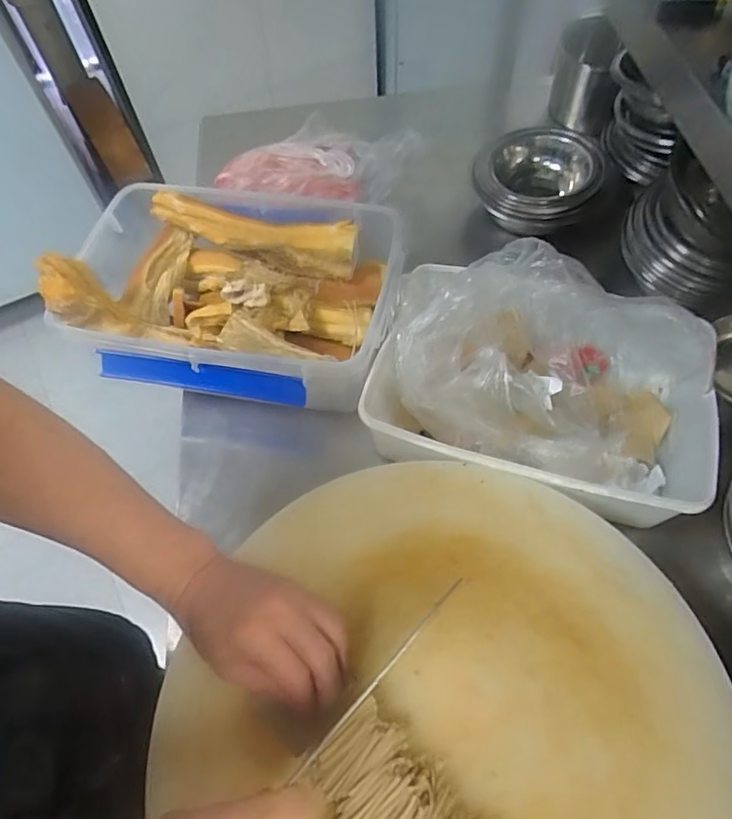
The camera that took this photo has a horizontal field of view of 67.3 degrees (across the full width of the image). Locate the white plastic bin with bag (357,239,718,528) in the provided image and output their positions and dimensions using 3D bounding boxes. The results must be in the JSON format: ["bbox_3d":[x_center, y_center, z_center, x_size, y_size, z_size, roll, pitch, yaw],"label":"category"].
[{"bbox_3d":[0.169,-0.026,0.537,0.316,0.155,0.205,15,62,11],"label":"white plastic bin with bag"}]

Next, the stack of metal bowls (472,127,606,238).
[{"bbox_3d":[0.233,-0.307,0.750,0.168,0.057,0.179,6,61,6],"label":"stack of metal bowls"}]

